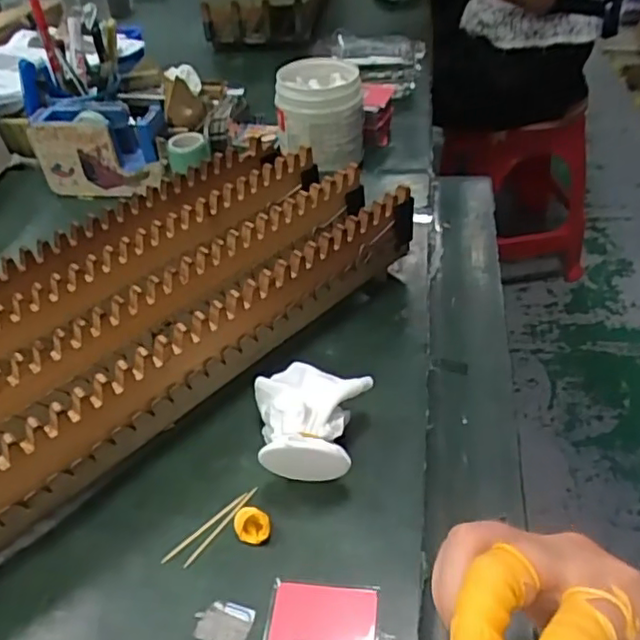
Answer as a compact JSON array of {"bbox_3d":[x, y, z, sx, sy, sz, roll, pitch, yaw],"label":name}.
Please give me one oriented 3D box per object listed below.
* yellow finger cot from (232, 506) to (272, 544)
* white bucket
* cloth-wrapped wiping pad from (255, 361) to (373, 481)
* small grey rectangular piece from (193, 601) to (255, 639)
[{"bbox_3d":[-0.040,0.119,0.356,0.021,0.014,0.017,-11,42,-6],"label":"yellow finger cot"},{"bbox_3d":[0.001,-0.235,0.695,0.096,0.094,0.096,-4,42,1],"label":"white bucket"},{"bbox_3d":[-0.002,0.063,0.390,0.073,0.050,0.083,-8,42,-3],"label":"cloth-wrapped wiping pad"},{"bbox_3d":[-0.051,0.158,0.324,0.029,0.004,0.022,9,44,16],"label":"small grey rectangular piece"}]

